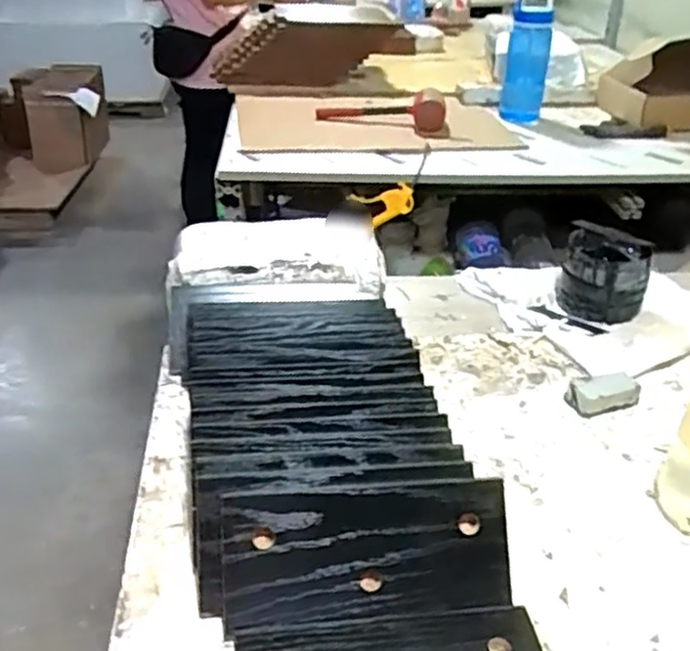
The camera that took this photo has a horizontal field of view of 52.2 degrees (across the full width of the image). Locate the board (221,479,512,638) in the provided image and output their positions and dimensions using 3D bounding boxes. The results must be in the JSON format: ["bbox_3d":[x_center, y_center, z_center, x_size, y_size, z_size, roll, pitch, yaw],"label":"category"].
[{"bbox_3d":[0.016,0.162,0.499,0.200,0.090,0.010,-2,-8,-7],"label":"board"}]

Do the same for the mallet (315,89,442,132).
[{"bbox_3d":[0.083,-0.509,1.669,0.314,0.081,0.065,15,34,21],"label":"mallet"}]

